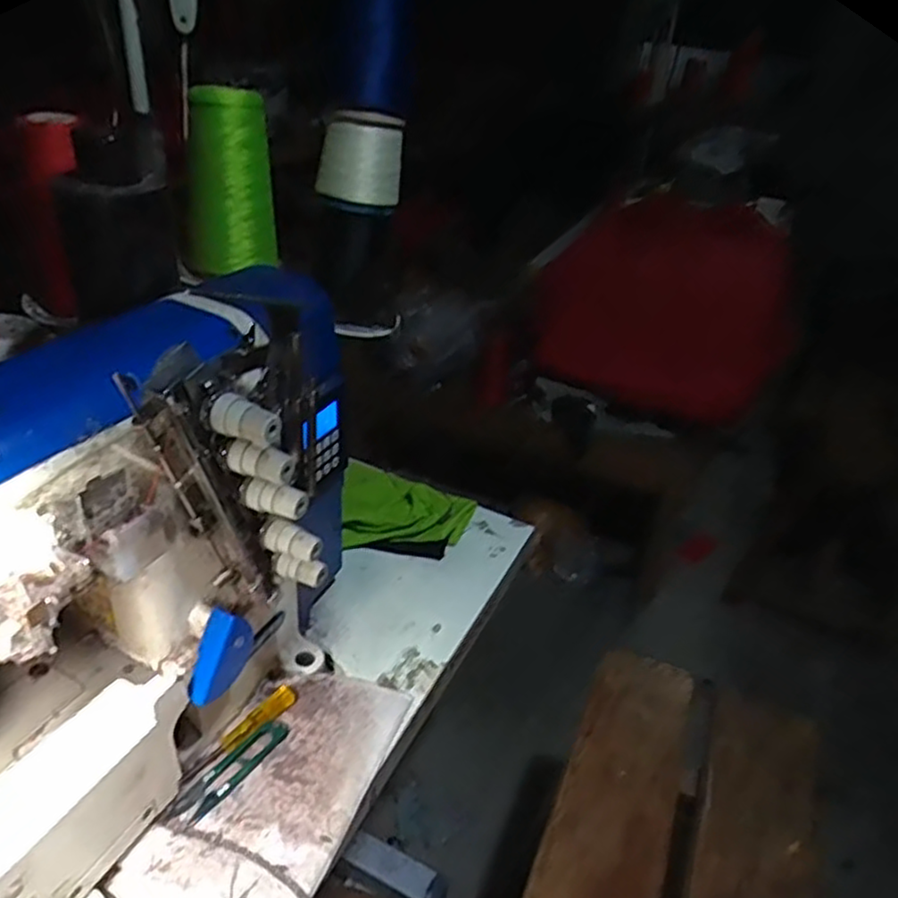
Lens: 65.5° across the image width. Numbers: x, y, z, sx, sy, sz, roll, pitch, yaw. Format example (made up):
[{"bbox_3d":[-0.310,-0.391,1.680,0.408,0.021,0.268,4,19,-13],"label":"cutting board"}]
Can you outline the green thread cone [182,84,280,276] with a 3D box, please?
[{"bbox_3d":[-0.220,-0.265,0.696,0.073,0.165,0.065,-23,43,-38],"label":"green thread cone"}]

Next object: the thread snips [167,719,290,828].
[{"bbox_3d":[-0.164,0.242,0.533,0.026,0.005,0.099,23,37,25],"label":"thread snips"}]

